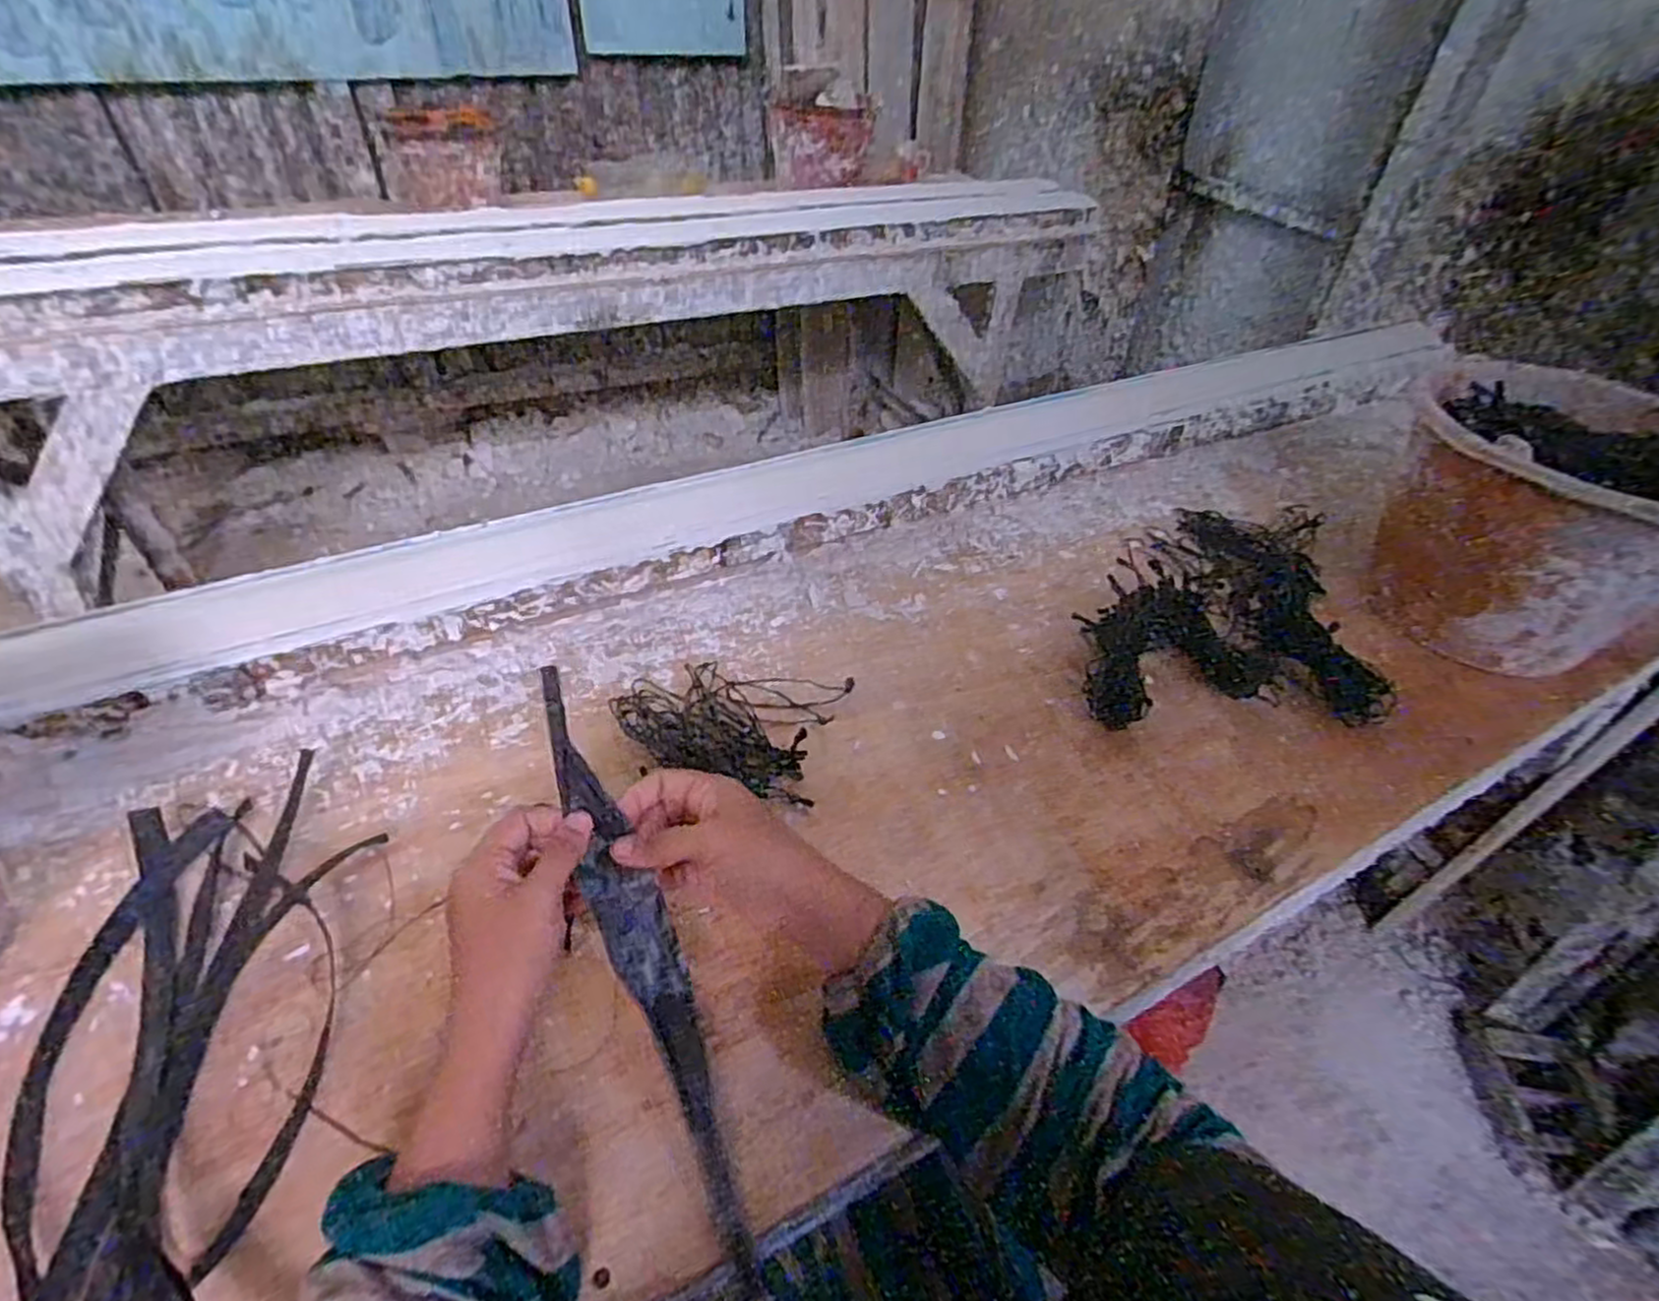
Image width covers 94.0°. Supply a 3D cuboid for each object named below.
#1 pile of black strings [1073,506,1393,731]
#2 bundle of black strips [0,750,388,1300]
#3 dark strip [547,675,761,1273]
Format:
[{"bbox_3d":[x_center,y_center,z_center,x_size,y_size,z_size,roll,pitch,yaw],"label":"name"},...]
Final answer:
[{"bbox_3d":[0.365,-0.050,0.713,0.223,0.045,0.346,15,45,11],"label":"pile of black strings"},{"bbox_3d":[-0.346,0.199,0.415,0.140,0.025,0.302,-5,45,-9],"label":"bundle of black strips"},{"bbox_3d":[-0.093,0.158,0.402,0.035,0.040,0.303,-19,81,-22],"label":"dark strip"}]

